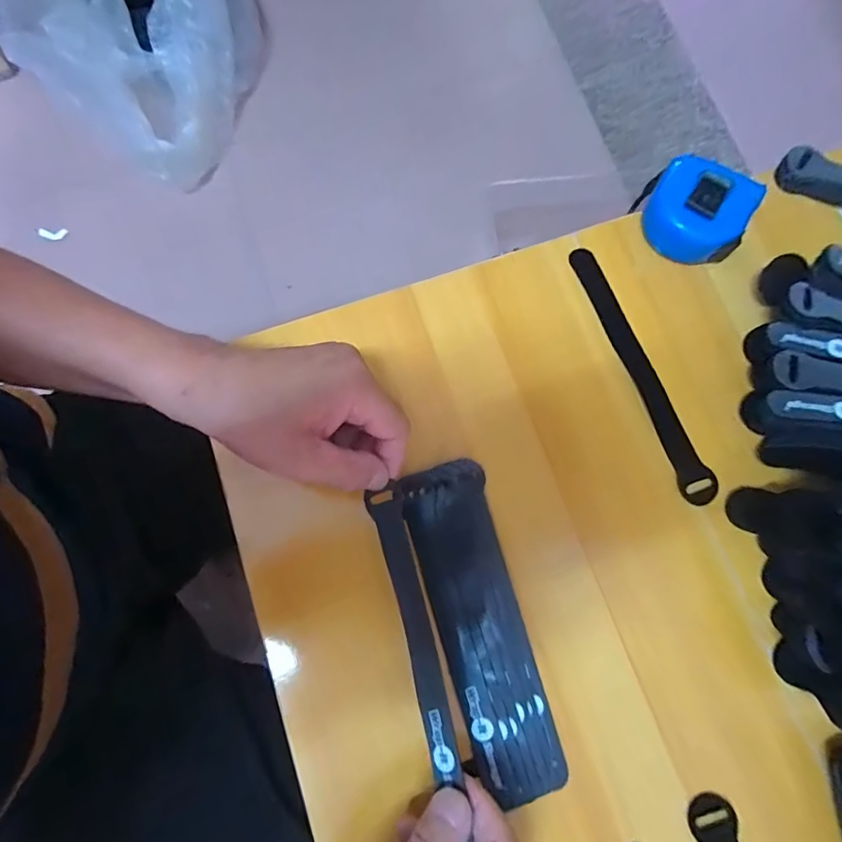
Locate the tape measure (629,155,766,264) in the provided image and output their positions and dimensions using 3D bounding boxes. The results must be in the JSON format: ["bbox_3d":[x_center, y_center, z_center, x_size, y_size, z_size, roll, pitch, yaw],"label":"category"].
[{"bbox_3d":[0.199,-0.153,0.365,0.075,0.035,0.062,38,80,9],"label":"tape measure"}]

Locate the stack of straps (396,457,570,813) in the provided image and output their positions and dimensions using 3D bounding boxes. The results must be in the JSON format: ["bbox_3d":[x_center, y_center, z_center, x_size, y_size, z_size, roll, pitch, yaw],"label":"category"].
[{"bbox_3d":[0.037,0.127,0.321,0.055,0.010,0.199,-14,77,-3],"label":"stack of straps"}]

